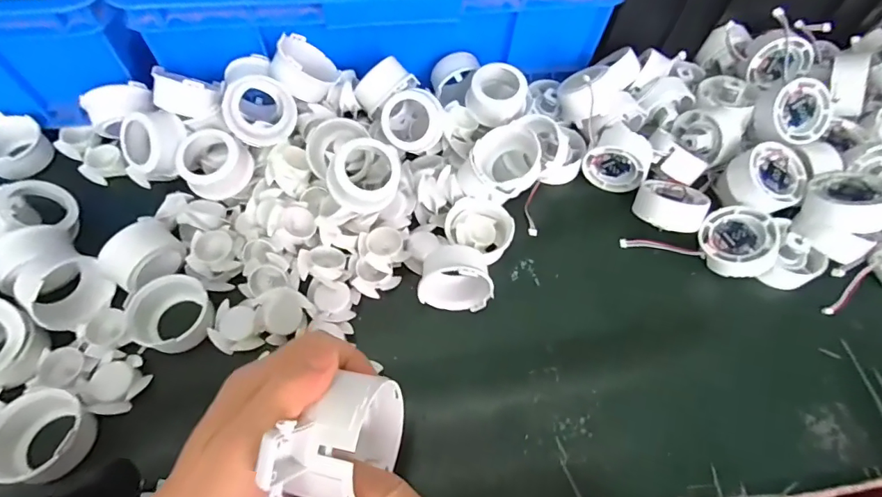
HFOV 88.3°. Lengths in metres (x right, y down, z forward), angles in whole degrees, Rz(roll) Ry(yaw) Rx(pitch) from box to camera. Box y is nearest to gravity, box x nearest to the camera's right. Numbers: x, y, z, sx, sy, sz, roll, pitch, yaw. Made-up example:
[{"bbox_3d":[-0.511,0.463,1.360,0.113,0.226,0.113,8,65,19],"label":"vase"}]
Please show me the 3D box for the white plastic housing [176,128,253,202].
[{"bbox_3d":[-0.185,-0.069,0.373,0.051,0.035,0.052,1,61,-2],"label":"white plastic housing"}]

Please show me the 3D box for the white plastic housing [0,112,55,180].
[{"bbox_3d":[-0.375,-0.090,0.395,0.052,0.026,0.051,1,61,-2],"label":"white plastic housing"}]

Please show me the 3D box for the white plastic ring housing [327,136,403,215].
[{"bbox_3d":[-0.057,-0.054,0.342,0.054,0.056,0.017,-14,21,-18],"label":"white plastic ring housing"}]

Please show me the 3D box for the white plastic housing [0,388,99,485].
[{"bbox_3d":[-0.248,0.116,0.283,0.049,0.027,0.052,1,61,-2],"label":"white plastic housing"}]

